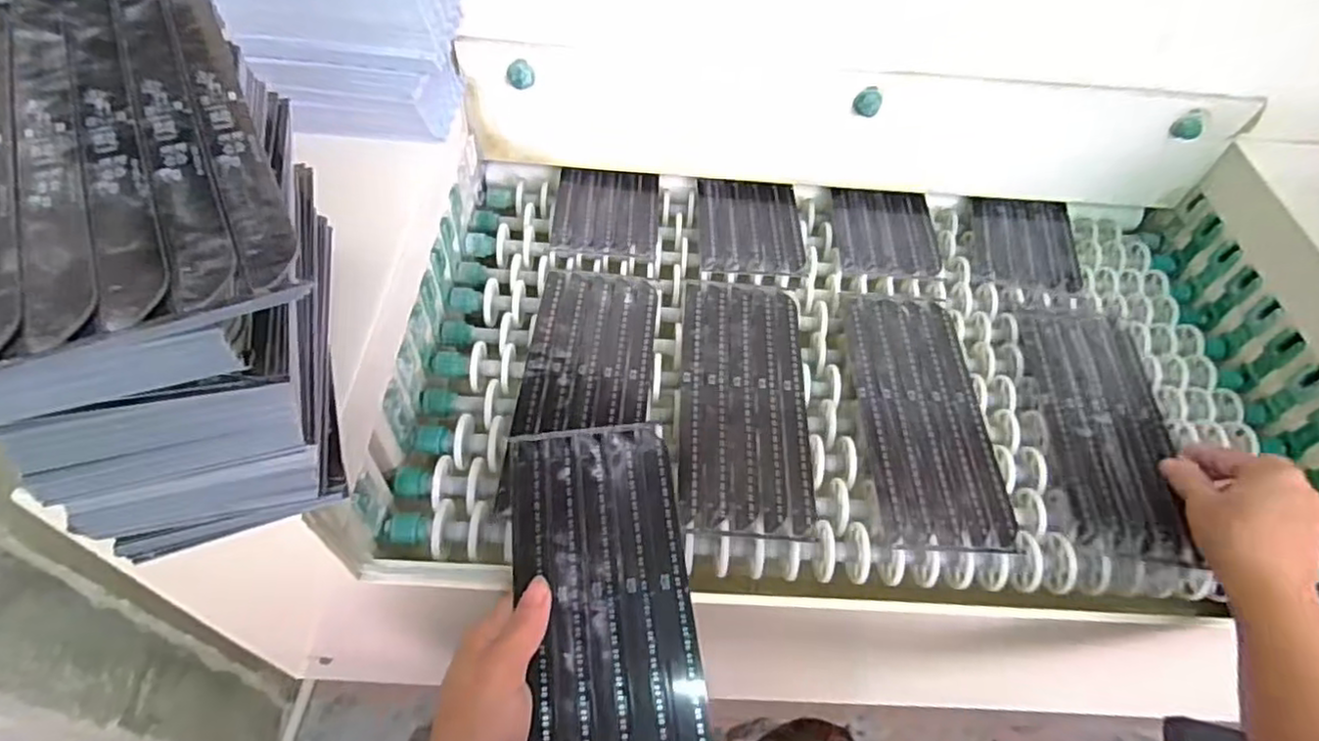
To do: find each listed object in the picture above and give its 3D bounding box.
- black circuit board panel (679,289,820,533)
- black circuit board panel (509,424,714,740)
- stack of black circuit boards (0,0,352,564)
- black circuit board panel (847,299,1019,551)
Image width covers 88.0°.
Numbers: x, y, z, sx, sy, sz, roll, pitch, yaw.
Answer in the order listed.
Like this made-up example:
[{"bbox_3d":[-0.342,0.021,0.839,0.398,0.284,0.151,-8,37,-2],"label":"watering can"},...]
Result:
[{"bbox_3d":[0.066,0.019,0.533,0.096,0.008,0.229,5,52,-2],"label":"black circuit board panel"},{"bbox_3d":[-0.031,0.136,0.389,0.098,0.004,0.228,-5,57,-7],"label":"black circuit board panel"},{"bbox_3d":[-0.223,-0.045,0.320,0.122,0.159,0.231,-16,56,-18],"label":"stack of black circuit boards"},{"bbox_3d":[0.209,0.029,0.538,0.097,0.006,0.229,5,52,-2],"label":"black circuit board panel"}]

